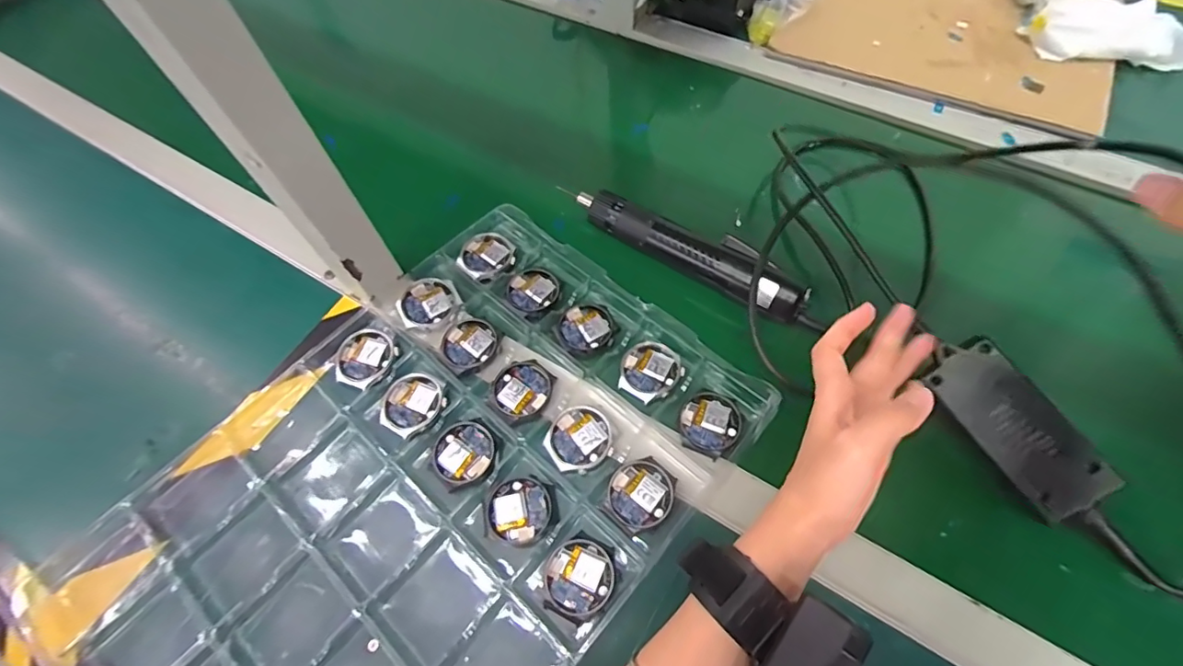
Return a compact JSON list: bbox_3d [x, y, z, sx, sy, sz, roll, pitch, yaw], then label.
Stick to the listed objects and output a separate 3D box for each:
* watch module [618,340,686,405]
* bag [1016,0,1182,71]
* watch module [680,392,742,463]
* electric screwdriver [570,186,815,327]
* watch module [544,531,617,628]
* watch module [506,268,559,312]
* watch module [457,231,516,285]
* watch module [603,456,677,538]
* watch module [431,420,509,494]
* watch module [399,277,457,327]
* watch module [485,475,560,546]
[{"bbox_3d":[0.045,0.029,0.411,0.045,0.005,0.048,35,68,20],"label":"watch module"},{"bbox_3d":[0.540,-0.356,0.561,0.153,0.044,0.170,8,62,7],"label":"bag"},{"bbox_3d":[0.088,0.066,0.388,0.043,0.006,0.049,20,64,13],"label":"watch module"},{"bbox_3d":[0.079,-0.074,0.446,0.214,0.029,0.035,32,67,19],"label":"electric screwdriver"},{"bbox_3d":[-0.007,0.158,0.341,0.044,0.006,0.050,22,65,14],"label":"watch module"},{"bbox_3d":[-0.050,-0.038,0.459,0.041,0.008,0.046,19,64,13],"label":"watch module"},{"bbox_3d":[-0.093,-0.069,0.470,0.046,0.006,0.050,31,67,18],"label":"watch module"},{"bbox_3d":[0.034,0.111,0.363,0.042,0.006,0.049,36,69,20],"label":"watch module"},{"bbox_3d":[-0.092,0.087,0.385,0.047,0.007,0.049,30,67,18],"label":"watch module"},{"bbox_3d":[-0.139,-0.025,0.443,0.046,0.009,0.043,-32,64,-14],"label":"watch module"},{"bbox_3d":[-0.048,0.122,0.363,0.050,0.008,0.043,10,62,8],"label":"watch module"}]

